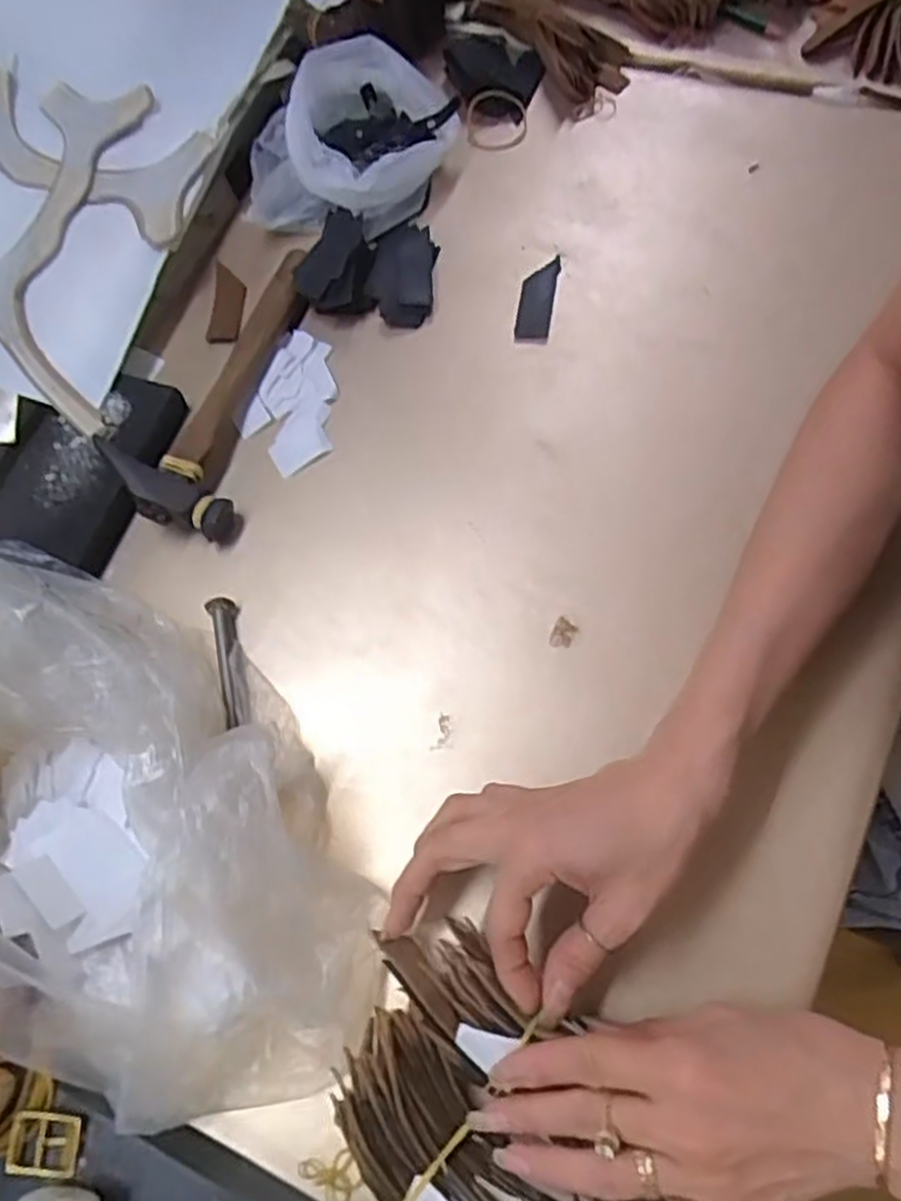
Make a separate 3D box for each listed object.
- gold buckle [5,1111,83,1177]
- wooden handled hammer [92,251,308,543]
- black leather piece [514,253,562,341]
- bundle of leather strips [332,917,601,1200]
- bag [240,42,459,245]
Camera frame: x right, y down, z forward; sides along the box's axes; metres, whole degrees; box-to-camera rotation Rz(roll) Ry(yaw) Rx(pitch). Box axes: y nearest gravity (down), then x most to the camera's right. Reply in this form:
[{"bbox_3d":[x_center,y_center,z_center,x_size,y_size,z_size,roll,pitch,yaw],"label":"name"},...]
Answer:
[{"bbox_3d":[-0.184,0.246,0.357,0.033,0.004,0.025,-2,68,8],"label":"gold buckle"},{"bbox_3d":[-0.161,-0.148,0.521,0.095,0.024,0.215,10,70,13],"label":"wooden handled hammer"},{"bbox_3d":[0.058,-0.203,0.532,0.023,0.004,0.071,7,69,11],"label":"black leather piece"},{"bbox_3d":[0.014,0.225,0.338,0.100,0.041,0.154,-38,72,-12],"label":"bundle of leather strips"},{"bbox_3d":[-0.072,-0.335,0.562,0.156,0.058,0.129,-17,67,2],"label":"bag"}]

